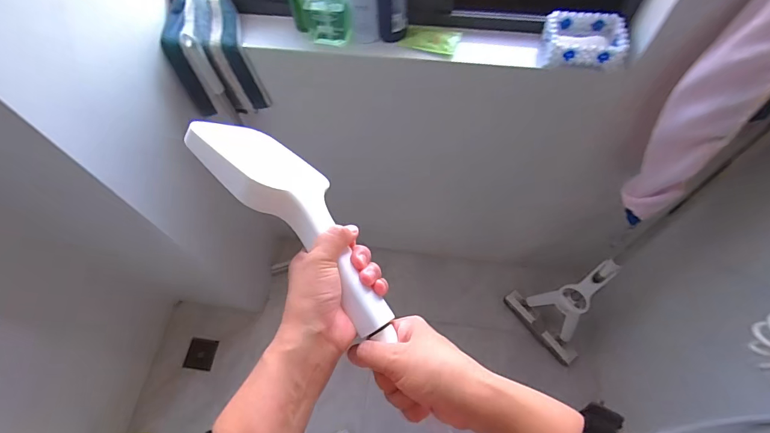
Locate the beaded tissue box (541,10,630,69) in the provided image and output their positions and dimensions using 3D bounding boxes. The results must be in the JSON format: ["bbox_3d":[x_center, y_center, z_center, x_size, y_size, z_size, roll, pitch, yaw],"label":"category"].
[{"bbox_3d":[0.336,-0.298,0.665,0.132,0.046,0.098,8,66,7],"label":"beaded tissue box"}]

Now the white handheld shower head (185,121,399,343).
[{"bbox_3d":[-0.075,0.003,0.350,0.253,0.103,0.049,41,115,16],"label":"white handheld shower head"}]

